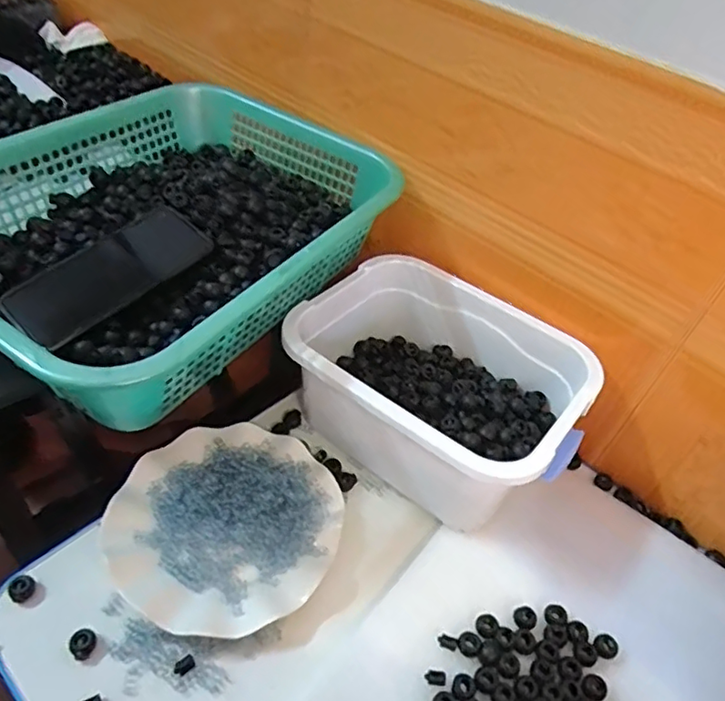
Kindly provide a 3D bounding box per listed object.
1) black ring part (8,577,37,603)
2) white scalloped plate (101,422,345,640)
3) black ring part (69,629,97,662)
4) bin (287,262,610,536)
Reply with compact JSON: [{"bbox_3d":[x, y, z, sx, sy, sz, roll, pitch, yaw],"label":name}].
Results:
[{"bbox_3d":[-0.256,0.180,0.435,0.017,0.014,0.014,-27,56,-31],"label":"black ring part"},{"bbox_3d":[-0.112,0.138,0.480,0.179,0.014,0.176,5,45,-5],"label":"white scalloped plate"},{"bbox_3d":[-0.201,0.210,0.414,0.016,0.011,0.019,18,46,8],"label":"black ring part"},{"bbox_3d":[0.066,0.029,0.539,0.249,0.113,0.191,34,56,22],"label":"bin"}]

